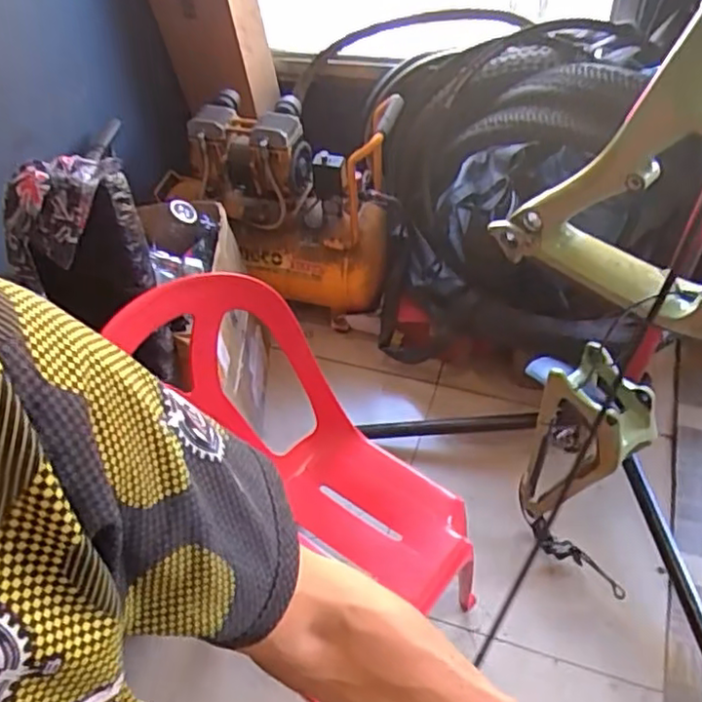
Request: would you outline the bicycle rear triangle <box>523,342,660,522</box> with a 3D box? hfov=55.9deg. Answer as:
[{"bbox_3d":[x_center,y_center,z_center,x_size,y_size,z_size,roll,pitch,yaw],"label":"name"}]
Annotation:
[{"bbox_3d":[0.433,0.176,1.287,0.231,0.416,0.164,19,55,20],"label":"bicycle rear triangle"}]

